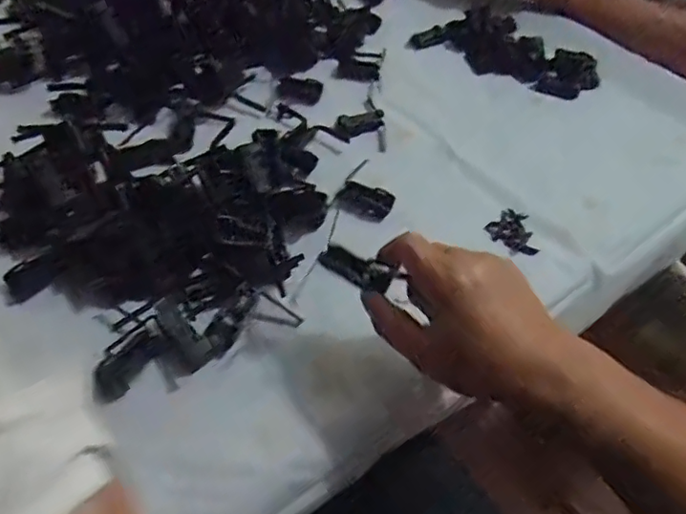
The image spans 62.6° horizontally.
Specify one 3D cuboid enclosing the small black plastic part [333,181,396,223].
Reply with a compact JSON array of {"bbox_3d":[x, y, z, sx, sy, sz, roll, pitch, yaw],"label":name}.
[{"bbox_3d":[0.018,-0.048,0.479,0.048,0.021,0.018,20,49,10],"label":"small black plastic part"}]

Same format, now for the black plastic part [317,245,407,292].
[{"bbox_3d":[0.007,0.006,0.348,0.047,0.015,0.013,22,48,13],"label":"black plastic part"}]

